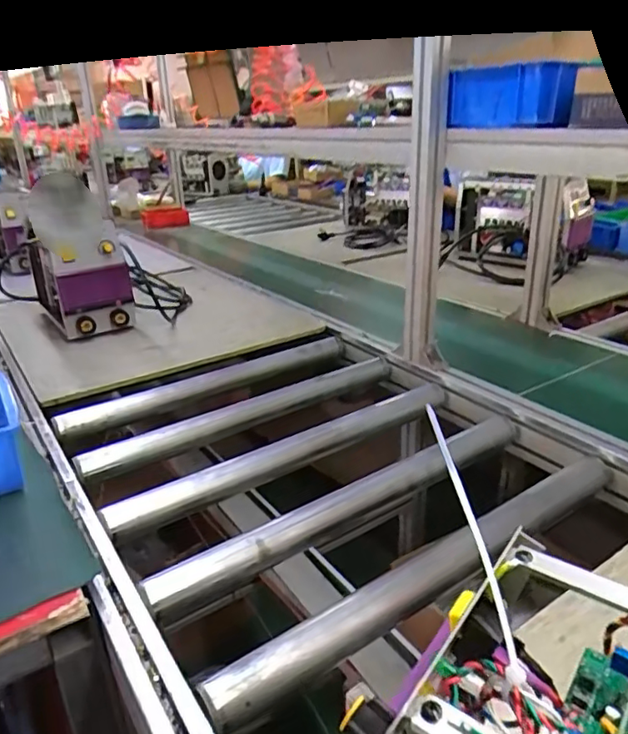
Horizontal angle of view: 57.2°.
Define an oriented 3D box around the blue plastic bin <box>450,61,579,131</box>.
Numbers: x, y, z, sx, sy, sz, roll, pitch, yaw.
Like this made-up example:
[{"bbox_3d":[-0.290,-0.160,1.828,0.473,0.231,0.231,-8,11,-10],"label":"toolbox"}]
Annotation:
[{"bbox_3d":[0.287,-0.406,0.867,0.094,0.080,0.163,-13,25,-23],"label":"blue plastic bin"}]

